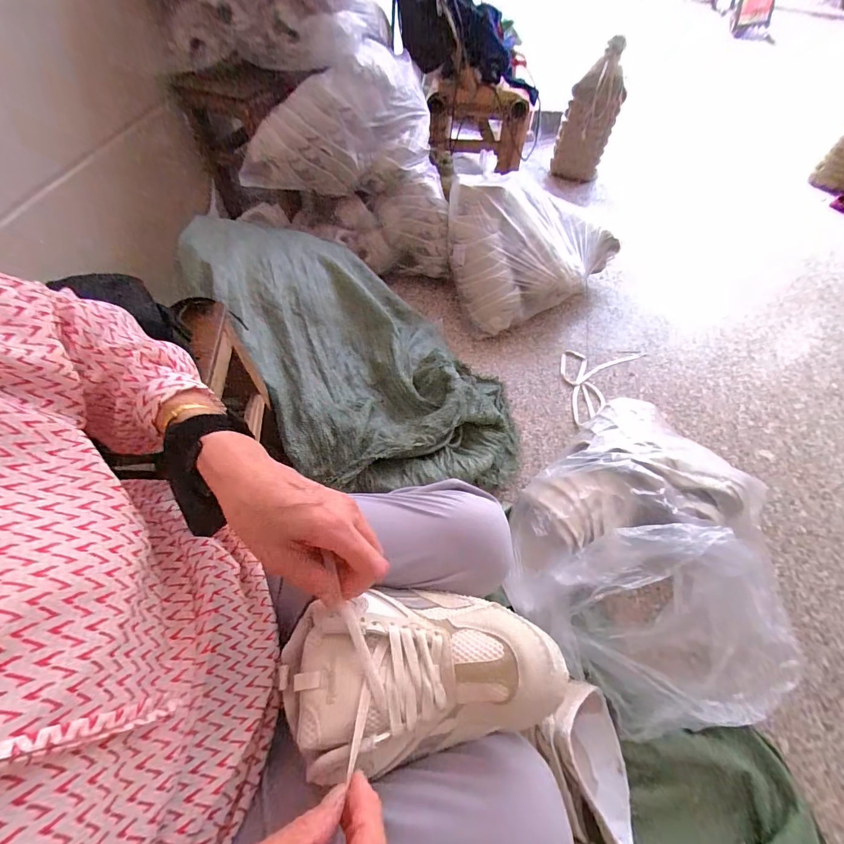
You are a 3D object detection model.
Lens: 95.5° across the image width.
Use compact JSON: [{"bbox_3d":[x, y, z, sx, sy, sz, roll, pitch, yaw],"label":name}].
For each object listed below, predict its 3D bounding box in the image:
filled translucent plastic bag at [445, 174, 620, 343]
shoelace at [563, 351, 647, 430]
[{"bbox_3d":[0.311,-0.504,1.097,0.471,0.251,0.335,-20,61,-11],"label":"filled translucent plastic bag"},{"bbox_3d":[0.447,-0.125,1.041,0.168,0.015,0.321,35,65,21],"label":"shoelace"}]

